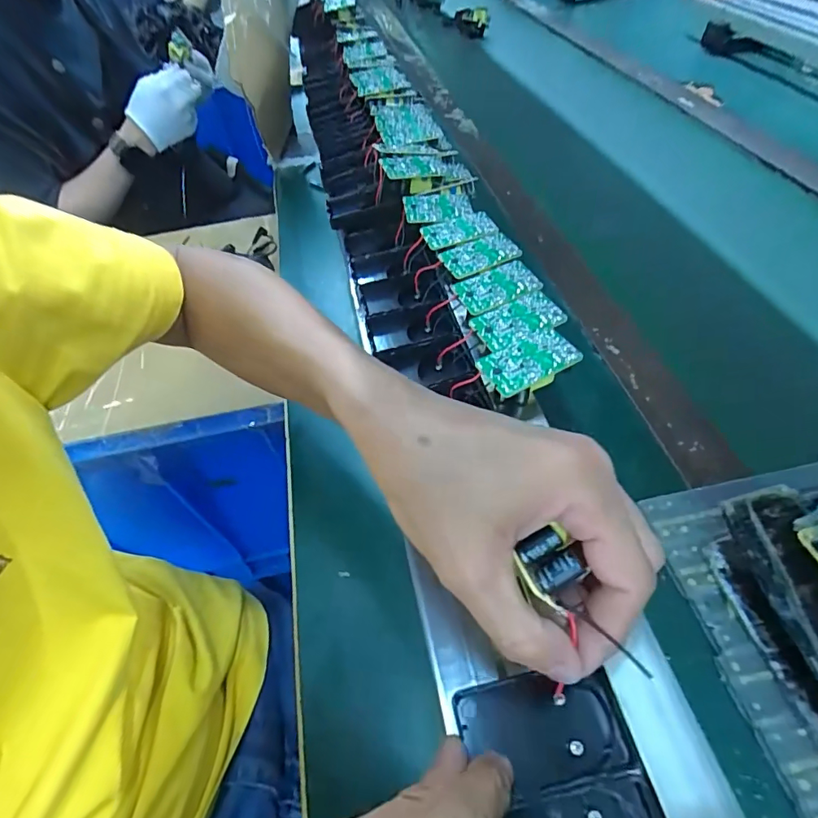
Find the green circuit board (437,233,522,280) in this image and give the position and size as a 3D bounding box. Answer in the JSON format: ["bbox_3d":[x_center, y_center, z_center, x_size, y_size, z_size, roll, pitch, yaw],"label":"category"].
[{"bbox_3d":[0.061,-0.130,0.400,0.062,0.008,0.042,-16,51,-7],"label":"green circuit board"}]

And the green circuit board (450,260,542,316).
[{"bbox_3d":[0.069,-0.098,0.369,0.060,0.004,0.045,-18,52,-9],"label":"green circuit board"}]

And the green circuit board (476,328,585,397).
[{"bbox_3d":[0.081,-0.033,0.319,0.062,0.006,0.036,-27,57,-11],"label":"green circuit board"}]

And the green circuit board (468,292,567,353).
[{"bbox_3d":[0.080,-0.064,0.344,0.063,0.008,0.039,-24,55,-9],"label":"green circuit board"}]

